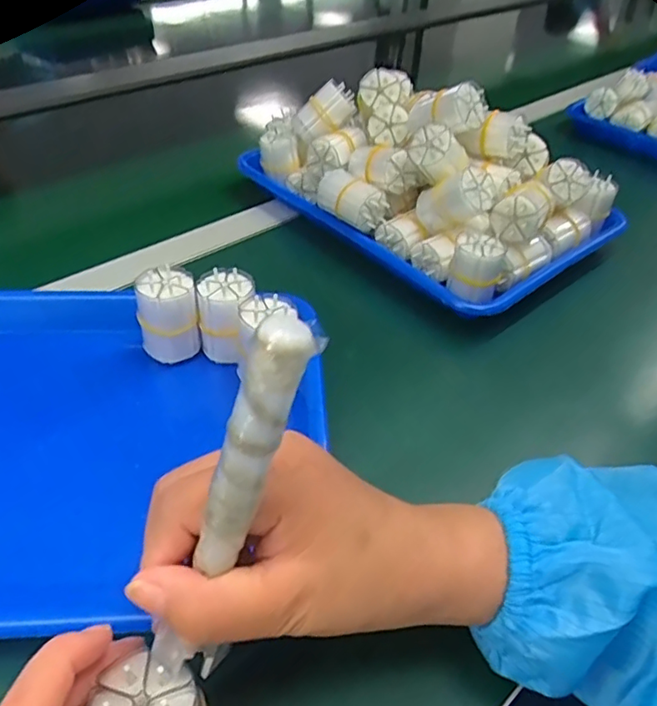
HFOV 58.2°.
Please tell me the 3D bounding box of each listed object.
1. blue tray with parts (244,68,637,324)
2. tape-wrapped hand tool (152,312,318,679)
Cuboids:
[{"bbox_3d":[0.098,-0.185,0.548,0.226,0.102,0.303,-29,52,-31],"label":"blue tray with parts"},{"bbox_3d":[-0.032,0.055,0.193,0.015,0.153,0.016,-10,40,-45],"label":"tape-wrapped hand tool"}]

